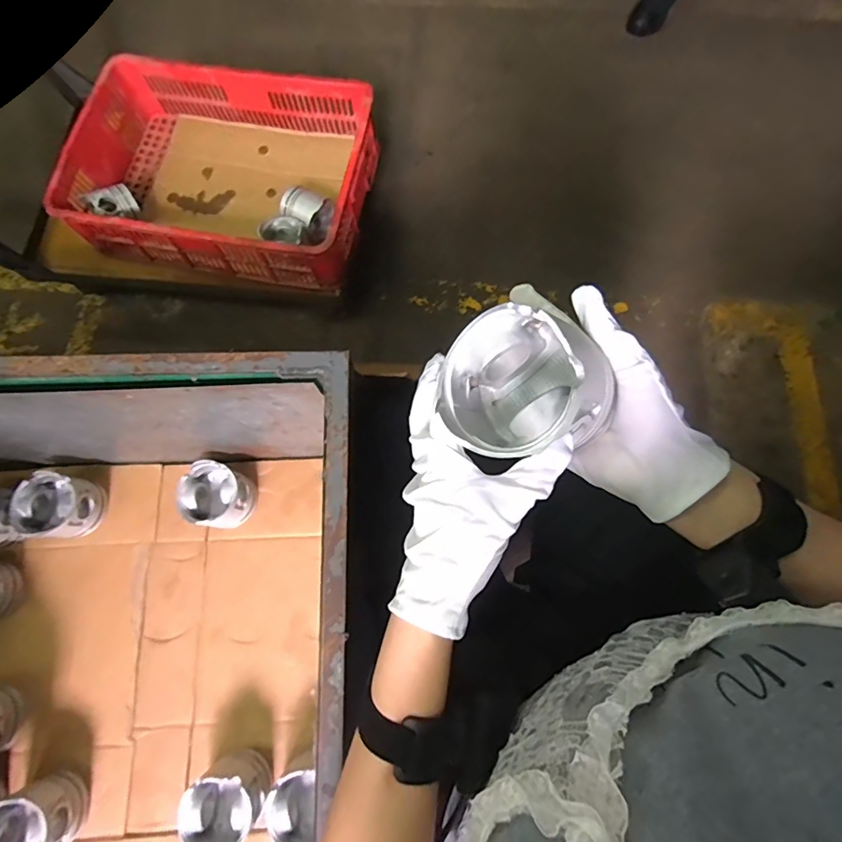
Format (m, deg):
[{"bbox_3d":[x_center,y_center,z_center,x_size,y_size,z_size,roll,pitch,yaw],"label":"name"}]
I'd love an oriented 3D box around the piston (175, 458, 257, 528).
[{"bbox_3d":[-0.315,0.119,0.737,0.103,0.083,0.093,32,75,8],"label":"piston"}]

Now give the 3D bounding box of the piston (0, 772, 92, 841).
[{"bbox_3d":[-0.507,0.528,0.610,0.096,0.090,0.089,-38,77,-11],"label":"piston"}]

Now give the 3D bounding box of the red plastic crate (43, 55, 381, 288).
[{"bbox_3d":[-0.425,-0.539,1.034,0.598,0.171,0.400,10,73,2],"label":"red plastic crate"}]

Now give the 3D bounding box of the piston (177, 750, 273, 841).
[{"bbox_3d":[-0.255,0.500,0.622,0.092,0.086,0.101,0,73,-1],"label":"piston"}]

